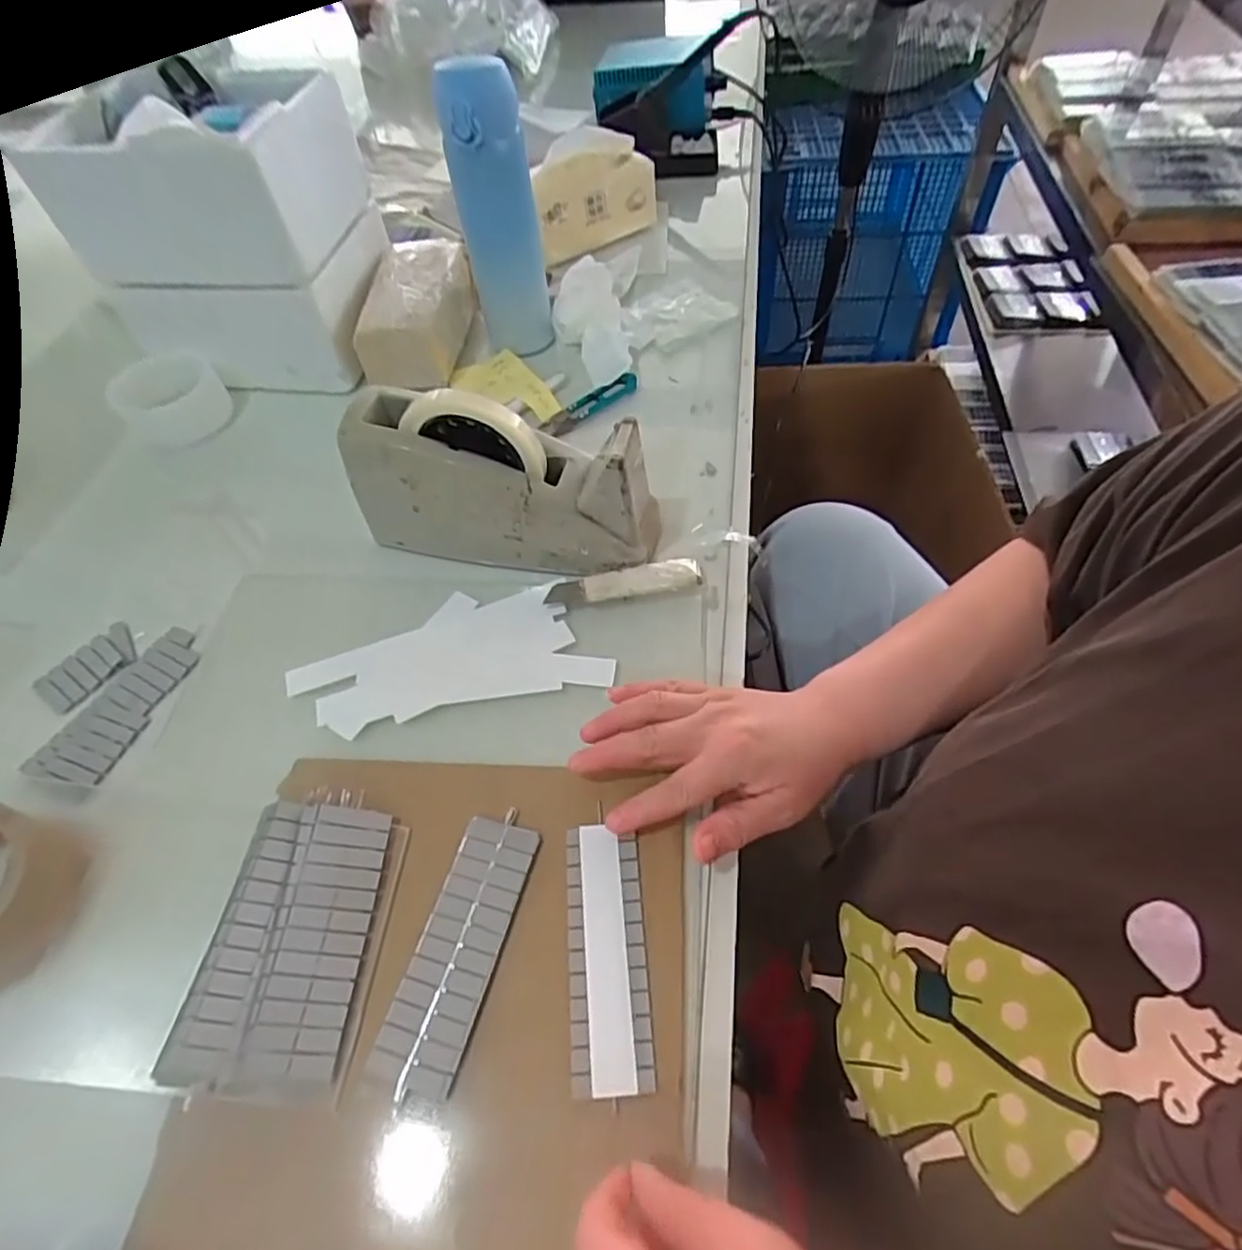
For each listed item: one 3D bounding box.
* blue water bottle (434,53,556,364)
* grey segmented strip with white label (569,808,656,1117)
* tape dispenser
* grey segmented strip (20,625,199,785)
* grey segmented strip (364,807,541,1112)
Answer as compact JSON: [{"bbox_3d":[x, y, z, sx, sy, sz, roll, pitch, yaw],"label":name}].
[{"bbox_3d":[-0.106,-0.350,0.587,0.069,0.217,0.055,-4,55,1],"label":"blue water bottle"},{"bbox_3d":[-0.007,0.165,0.349,0.039,0.004,0.125,-5,55,-1],"label":"grey segmented strip with white label"},{"bbox_3d":[-0.083,-0.105,0.479,0.214,0.112,0.071,4,55,7],"label":"tape dispenser"},{"bbox_3d":[-0.337,0.052,0.463,0.053,0.004,0.119,14,57,13],"label":"grey segmented strip"},{"bbox_3d":[-0.083,0.164,0.352,0.041,0.005,0.129,12,57,12],"label":"grey segmented strip"}]

